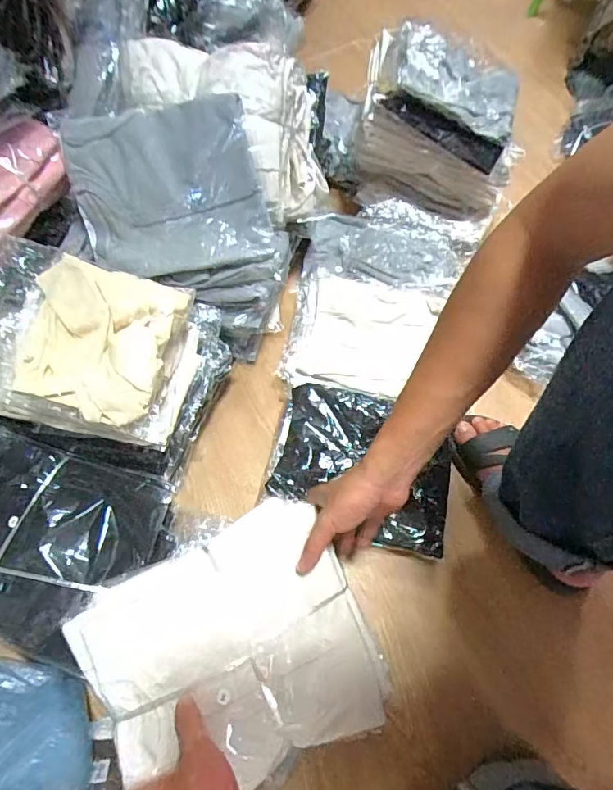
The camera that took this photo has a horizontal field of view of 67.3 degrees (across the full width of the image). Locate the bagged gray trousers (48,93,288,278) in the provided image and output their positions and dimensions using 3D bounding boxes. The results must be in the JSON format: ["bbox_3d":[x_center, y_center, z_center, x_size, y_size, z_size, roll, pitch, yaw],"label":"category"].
[{"bbox_3d":[-0.194,-0.286,0.644,0.269,0.030,0.213,-7,106,7],"label":"bagged gray trousers"}]

